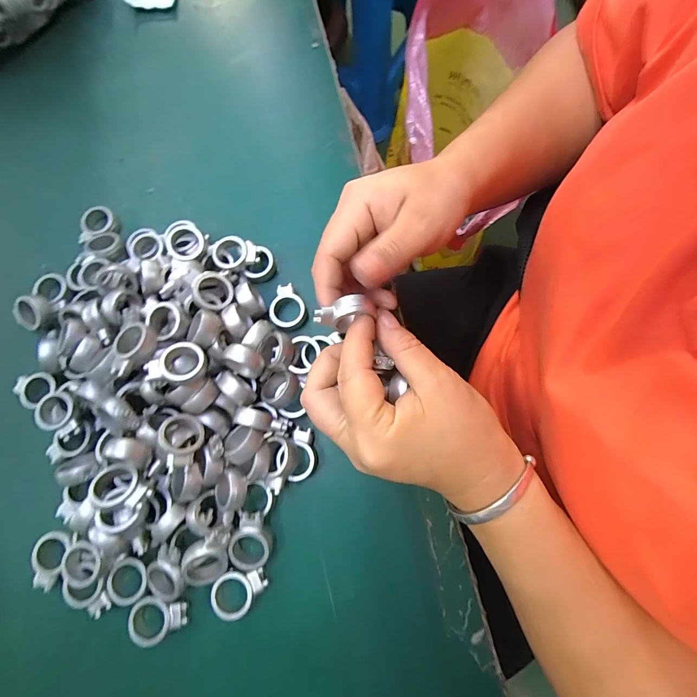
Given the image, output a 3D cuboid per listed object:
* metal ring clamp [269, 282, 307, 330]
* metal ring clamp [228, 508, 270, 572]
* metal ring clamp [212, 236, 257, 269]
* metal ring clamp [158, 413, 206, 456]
[{"bbox_3d":[-0.046,-0.030,0.263,0.026,0.011,0.036,-17,76,-3],"label":"metal ring clamp"},{"bbox_3d":[-0.060,0.121,0.223,0.023,0.018,0.035,6,76,3],"label":"metal ring clamp"},{"bbox_3d":[-0.084,-0.070,0.265,0.031,0.013,0.025,-23,76,-4],"label":"metal ring clamp"},{"bbox_3d":[-0.101,0.052,0.214,0.024,0.012,0.024,1,76,1],"label":"metal ring clamp"}]

